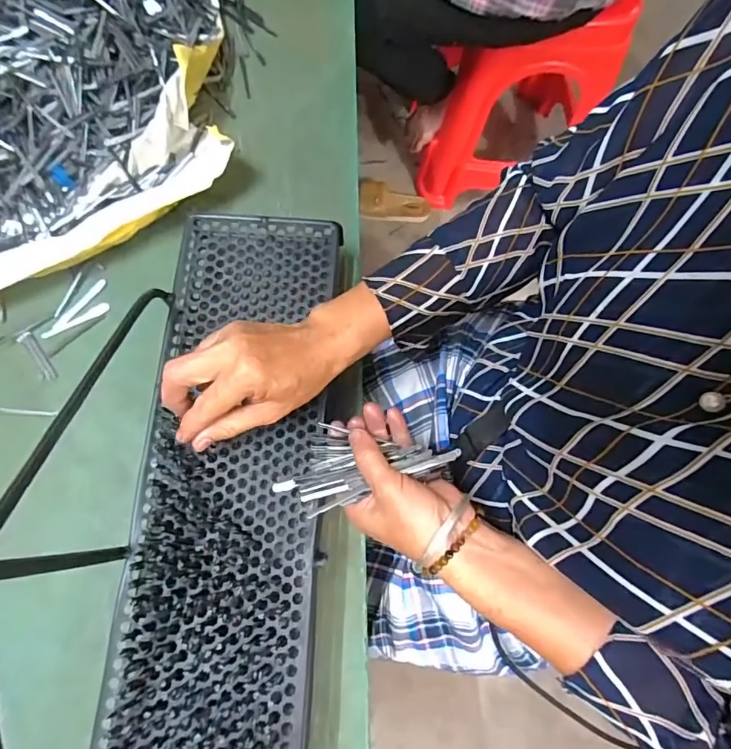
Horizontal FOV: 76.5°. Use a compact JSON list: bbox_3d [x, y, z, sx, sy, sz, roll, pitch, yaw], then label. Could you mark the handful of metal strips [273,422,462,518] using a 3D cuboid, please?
[{"bbox_3d":[0.000,0.069,0.358,0.140,0.020,0.064,-7,74,5],"label":"handful of metal strips"}]

